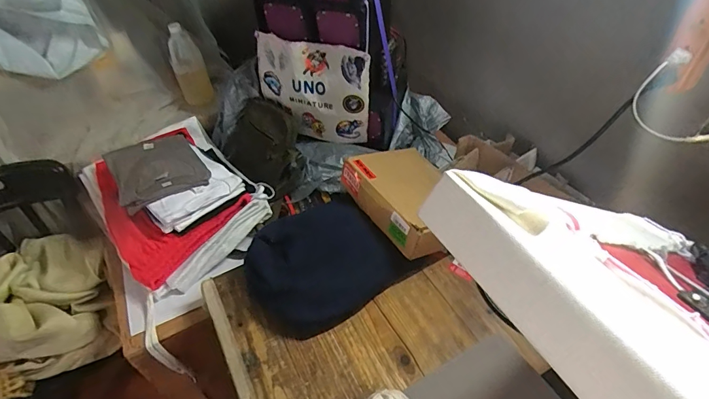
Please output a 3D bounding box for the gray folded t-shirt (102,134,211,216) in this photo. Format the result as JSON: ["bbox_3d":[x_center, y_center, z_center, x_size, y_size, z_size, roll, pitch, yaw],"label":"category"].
[{"bbox_3d":[-0.477,-0.081,0.972,0.199,0.060,0.212,-29,53,-24],"label":"gray folded t-shirt"}]

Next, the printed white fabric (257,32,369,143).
[{"bbox_3d":[-0.100,-0.257,0.990,0.274,0.245,0.034,15,49,15],"label":"printed white fabric"}]

